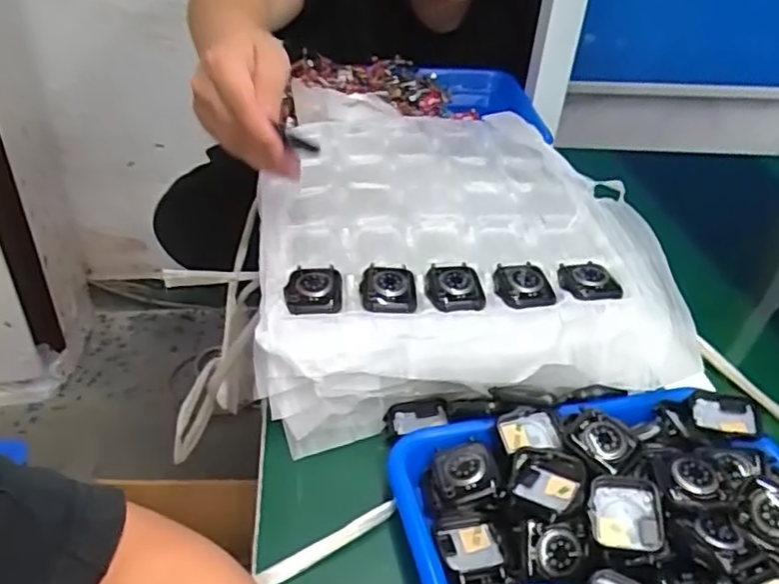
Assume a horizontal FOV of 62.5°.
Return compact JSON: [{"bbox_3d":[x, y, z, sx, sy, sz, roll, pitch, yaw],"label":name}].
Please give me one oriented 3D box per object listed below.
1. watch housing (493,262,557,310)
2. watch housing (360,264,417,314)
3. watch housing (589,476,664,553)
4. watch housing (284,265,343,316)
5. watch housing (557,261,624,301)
[{"bbox_3d":[0.097,-0.005,0.465,0.041,0.008,0.045,3,37,-1],"label":"watch housing"},{"bbox_3d":[0.000,-0.002,0.454,0.039,0.012,0.047,-1,37,-7],"label":"watch housing"},{"bbox_3d":[0.130,0.121,0.355,0.036,0.011,0.044,-4,46,17],"label":"watch housing"},{"bbox_3d":[-0.053,-0.001,0.451,0.039,0.013,0.047,-1,37,-7],"label":"watch housing"},{"bbox_3d":[0.143,-0.009,0.468,0.037,0.009,0.050,-5,38,-12],"label":"watch housing"}]

